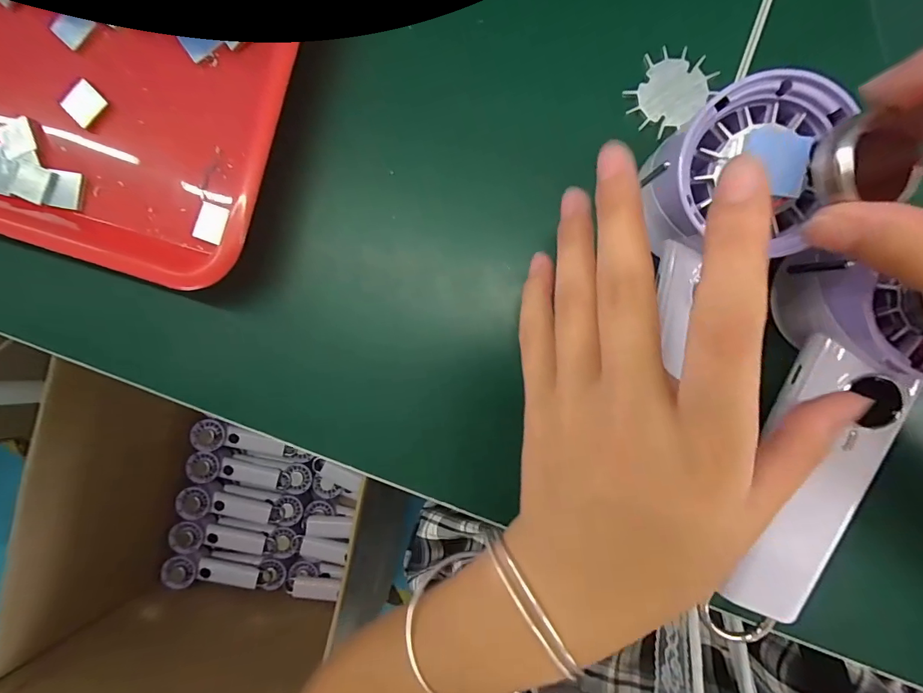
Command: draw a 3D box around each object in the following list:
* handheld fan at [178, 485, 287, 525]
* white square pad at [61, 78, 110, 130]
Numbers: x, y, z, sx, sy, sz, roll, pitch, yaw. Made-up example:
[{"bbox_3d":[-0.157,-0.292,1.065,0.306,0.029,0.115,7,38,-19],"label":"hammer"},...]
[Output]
[{"bbox_3d":[-0.423,0.298,0.785,0.177,0.029,0.058,22,88,-28],"label":"handheld fan"},{"bbox_3d":[-0.208,-0.134,0.236,0.022,0.004,0.020,42,90,5],"label":"white square pad"}]

